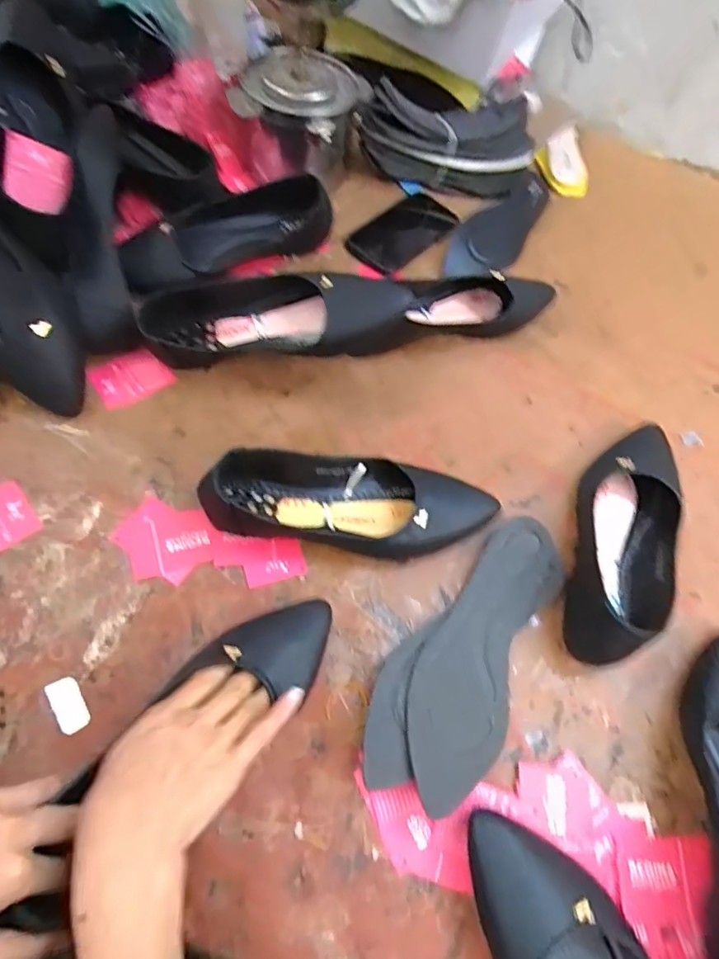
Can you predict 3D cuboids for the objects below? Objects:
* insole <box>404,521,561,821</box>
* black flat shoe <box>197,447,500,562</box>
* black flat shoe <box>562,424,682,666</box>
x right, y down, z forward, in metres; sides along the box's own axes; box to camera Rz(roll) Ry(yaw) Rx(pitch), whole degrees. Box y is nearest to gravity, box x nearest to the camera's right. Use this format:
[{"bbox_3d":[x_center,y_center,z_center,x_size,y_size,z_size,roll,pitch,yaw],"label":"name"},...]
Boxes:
[{"bbox_3d":[0.104,0.142,0.461,0.079,0.022,0.247,28,63,11],"label":"insole"},{"bbox_3d":[-0.005,0.017,0.498,0.263,0.058,0.094,9,61,0],"label":"black flat shoe"},{"bbox_3d":[0.252,0.045,0.511,0.088,0.056,0.260,18,61,6],"label":"black flat shoe"}]

